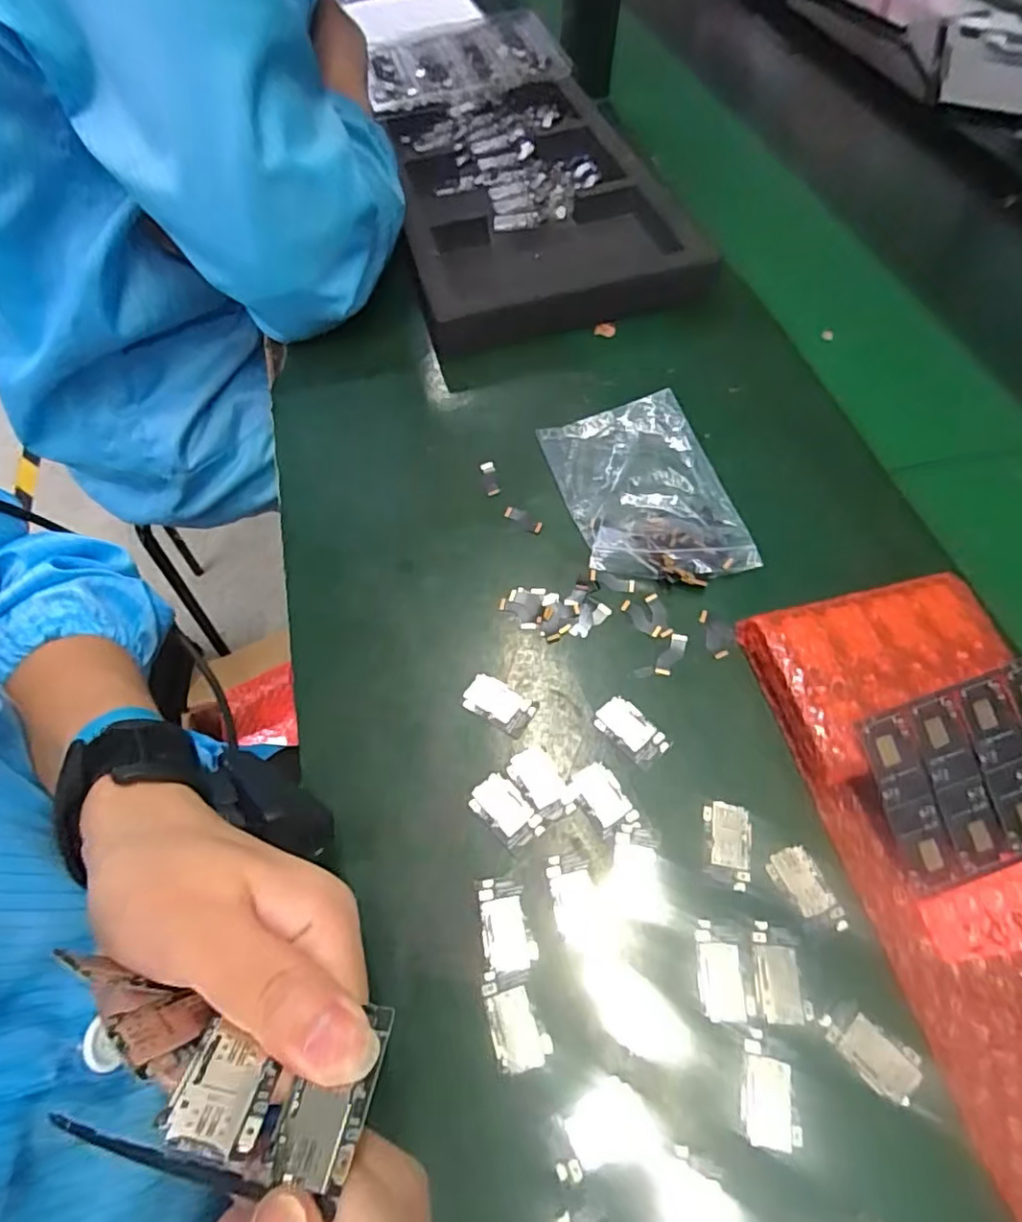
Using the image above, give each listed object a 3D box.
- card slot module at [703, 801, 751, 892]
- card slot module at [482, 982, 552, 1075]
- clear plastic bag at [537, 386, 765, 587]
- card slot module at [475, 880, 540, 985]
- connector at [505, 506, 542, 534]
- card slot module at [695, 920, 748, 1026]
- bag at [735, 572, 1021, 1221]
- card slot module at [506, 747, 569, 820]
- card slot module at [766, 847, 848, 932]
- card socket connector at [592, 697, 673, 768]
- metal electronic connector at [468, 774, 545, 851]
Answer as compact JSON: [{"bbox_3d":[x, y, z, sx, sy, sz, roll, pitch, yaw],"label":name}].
[{"bbox_3d":[0.103,0.110,0.289,0.022,0.004,0.038,6,60,4],"label":"card slot module"},{"bbox_3d":[0.002,0.174,0.258,0.022,0.004,0.033,-15,61,-8],"label":"card slot module"},{"bbox_3d":[0.084,-0.077,0.393,0.094,0.018,0.146,-13,61,-7],"label":"clear plastic bag"},{"bbox_3d":[-0.002,0.142,0.276,0.023,0.004,0.039,-7,60,-4],"label":"card slot module"},{"bbox_3d":[0.008,-0.059,0.390,0.026,0.004,0.009,35,66,19],"label":"connector"},{"bbox_3d":[0.091,0.155,0.263,0.017,0.004,0.037,0,60,0],"label":"card slot module"},{"bbox_3d":[0.209,0.112,0.270,0.115,0.034,0.264,-9,60,-5],"label":"bag"},{"bbox_3d":[0.015,0.086,0.308,0.022,0.004,0.036,-33,65,-17],"label":"card slot module"},{"bbox_3d":[0.134,0.127,0.277,0.021,0.004,0.037,-20,62,-11],"label":"card slot module"},{"bbox_3d":[0.063,0.062,0.319,0.022,0.004,0.038,-40,67,-20],"label":"card socket connector"},{"bbox_3d":[-0.002,0.099,0.302,0.022,0.004,0.037,-38,66,-20],"label":"metal electronic connector"}]

